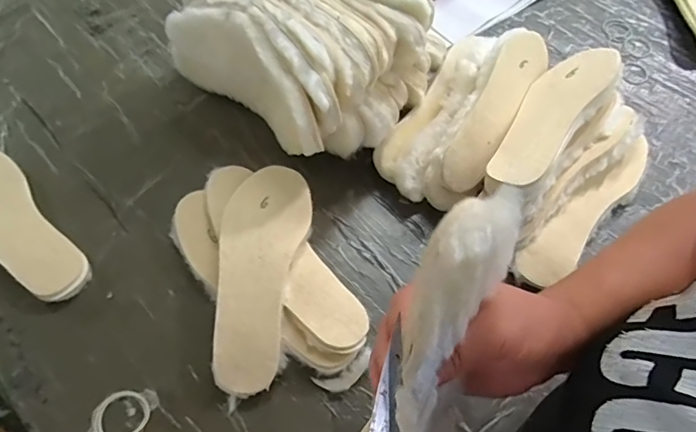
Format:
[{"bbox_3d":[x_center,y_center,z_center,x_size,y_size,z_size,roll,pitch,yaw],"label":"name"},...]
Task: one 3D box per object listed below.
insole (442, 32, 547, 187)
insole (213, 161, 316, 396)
[{"bbox_3d":[0.193,-0.147,0.625,0.019,0.075,0.267,1,50,53],"label":"insole"},{"bbox_3d":[-0.102,0.059,0.555,0.092,0.053,0.260,9,63,5],"label":"insole"}]

